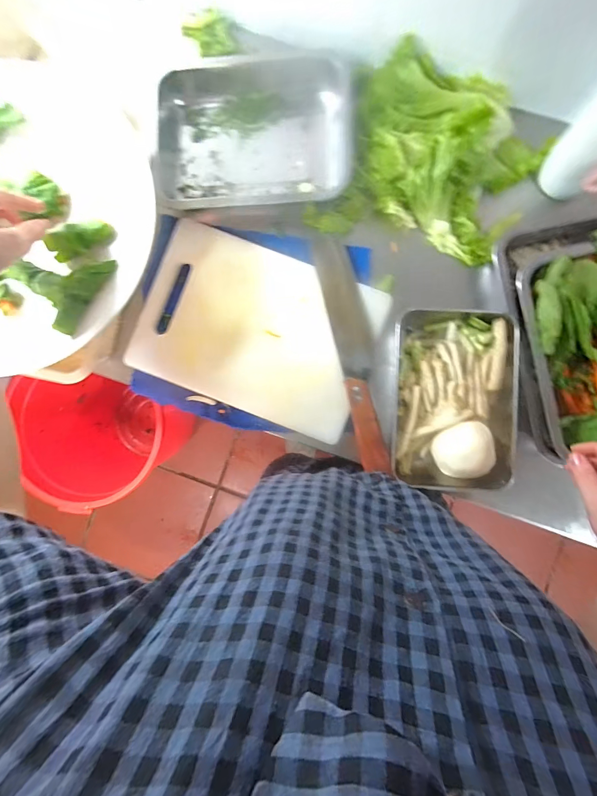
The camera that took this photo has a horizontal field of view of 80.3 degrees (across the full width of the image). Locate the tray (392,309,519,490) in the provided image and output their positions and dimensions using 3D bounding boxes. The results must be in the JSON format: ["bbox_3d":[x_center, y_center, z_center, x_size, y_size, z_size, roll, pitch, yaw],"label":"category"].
[{"bbox_3d":[0.194,0.002,0.453,0.152,0.070,0.226,2,87,1],"label":"tray"}]

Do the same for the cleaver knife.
[{"bbox_3d":[0.074,-0.062,0.458,0.049,0.018,0.308,-12,87,0],"label":"cleaver knife"}]

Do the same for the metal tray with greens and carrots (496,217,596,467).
[{"bbox_3d":[0.369,-0.078,0.423,0.197,0.054,0.289,-11,87,0],"label":"metal tray with greens and carrots"}]

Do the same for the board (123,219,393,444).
[{"bbox_3d":[-0.056,-0.091,0.475,0.302,0.020,0.211,21,87,2],"label":"board"}]

